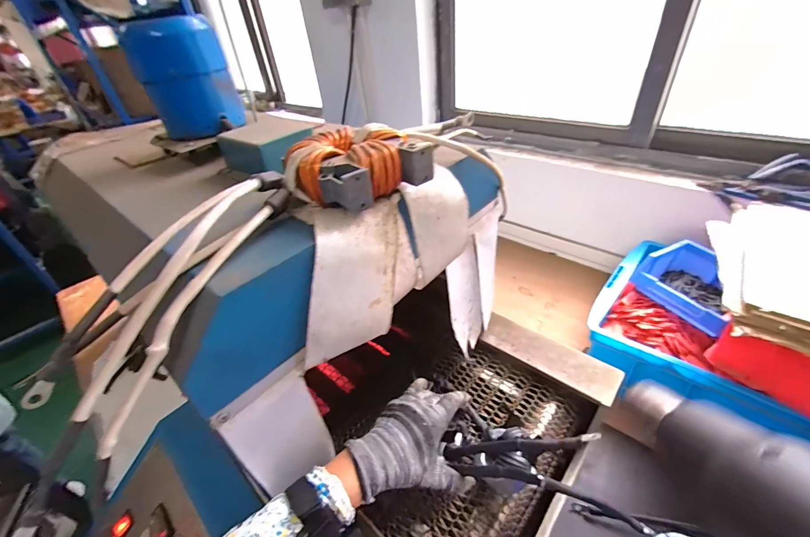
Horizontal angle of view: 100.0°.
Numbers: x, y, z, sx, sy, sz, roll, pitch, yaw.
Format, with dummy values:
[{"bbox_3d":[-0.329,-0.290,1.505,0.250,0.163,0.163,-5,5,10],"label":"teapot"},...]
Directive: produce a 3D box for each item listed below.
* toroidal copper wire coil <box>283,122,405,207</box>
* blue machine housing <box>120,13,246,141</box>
[{"bbox_3d":[-0.054,-0.106,0.341,0.105,0.052,0.101,-4,37,3],"label":"toroidal copper wire coil"},{"bbox_3d":[-0.304,-0.263,0.478,0.116,0.143,0.090,-20,39,-17],"label":"blue machine housing"}]

